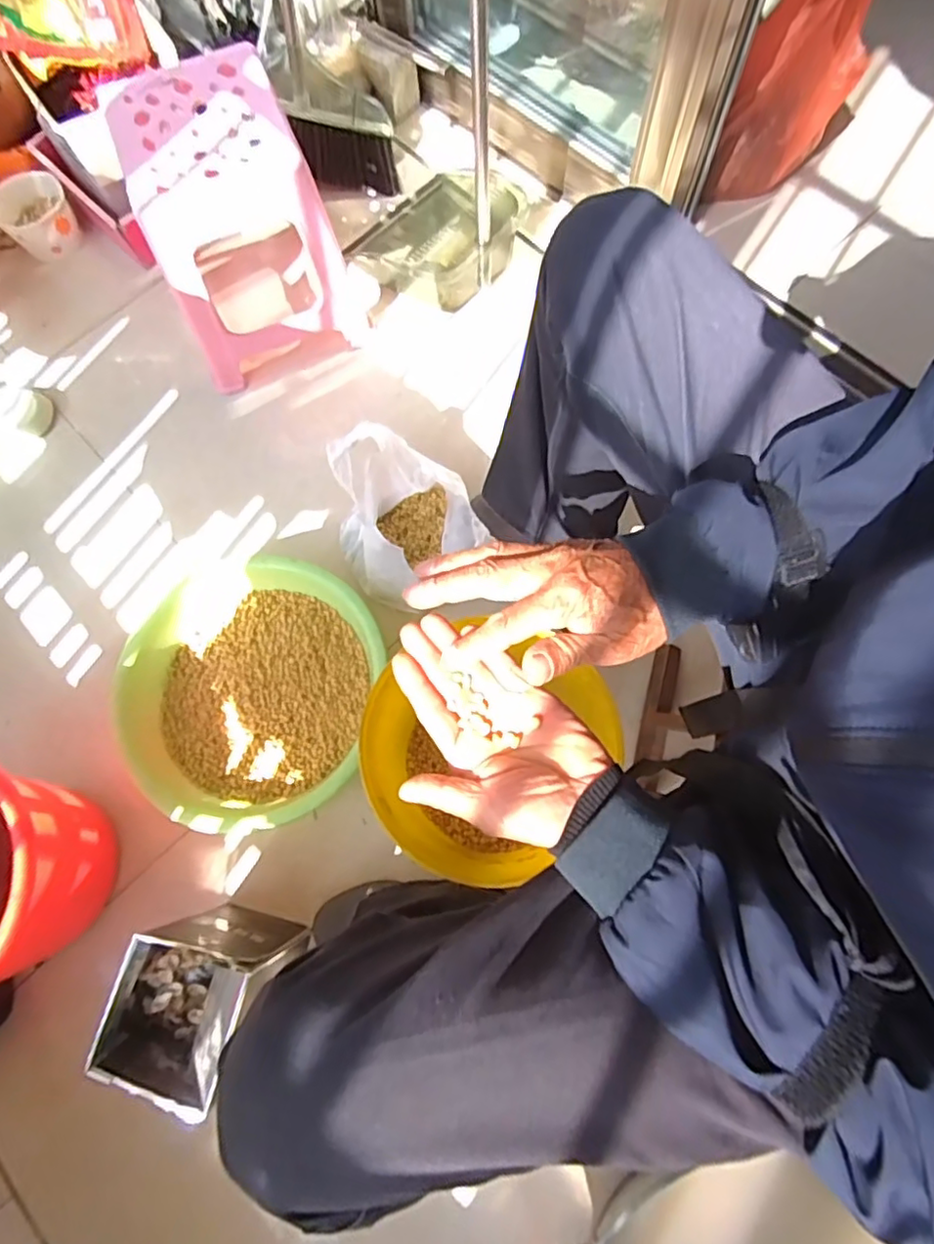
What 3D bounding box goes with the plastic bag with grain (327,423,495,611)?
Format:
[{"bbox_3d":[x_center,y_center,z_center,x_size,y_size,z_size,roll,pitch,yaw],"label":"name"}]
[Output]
[{"bbox_3d":[-0.089,-0.147,0.845,0.176,0.163,0.184,-29,74,-7],"label":"plastic bag with grain"}]

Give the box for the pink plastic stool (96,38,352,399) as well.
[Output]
[{"bbox_3d":[-0.337,-0.578,0.916,0.237,0.289,0.280,-23,73,-5],"label":"pink plastic stool"}]

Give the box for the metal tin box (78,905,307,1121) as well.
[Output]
[{"bbox_3d":[-0.277,0.398,0.677,0.139,0.216,0.130,14,74,7],"label":"metal tin box"}]

